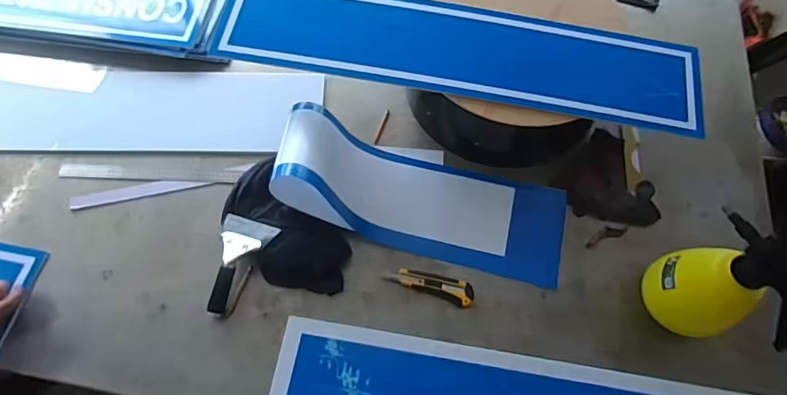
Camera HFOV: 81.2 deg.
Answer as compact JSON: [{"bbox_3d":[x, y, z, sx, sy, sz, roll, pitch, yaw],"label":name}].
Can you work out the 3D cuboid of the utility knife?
[{"bbox_3d":[0.067,0.154,0.829,0.159,0.017,0.043,20,68,7],"label":"utility knife"}]

